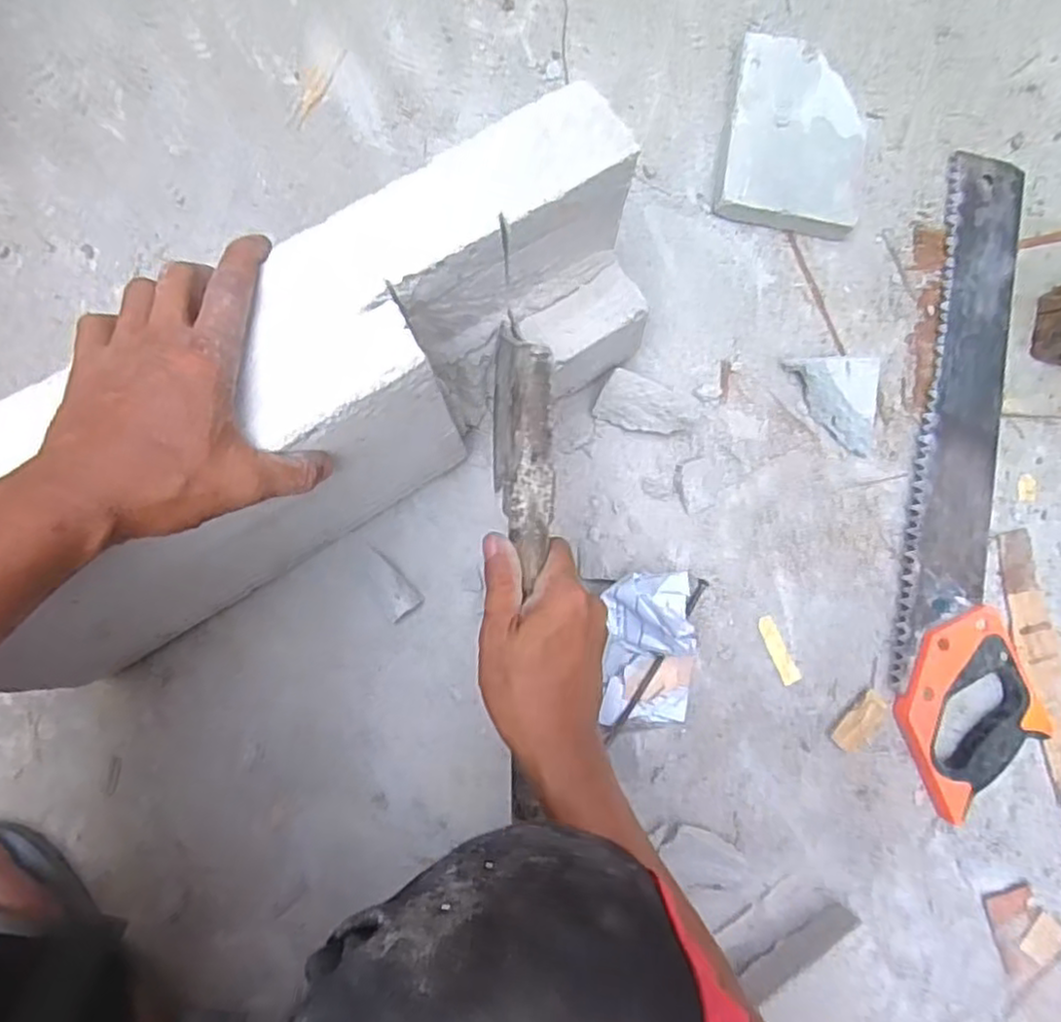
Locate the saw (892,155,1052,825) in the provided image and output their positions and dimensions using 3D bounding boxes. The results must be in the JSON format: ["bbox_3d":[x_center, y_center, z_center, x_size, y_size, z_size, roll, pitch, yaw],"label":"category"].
[{"bbox_3d":[0.374,-0.036,0.604,0.110,0.025,0.550,5,85,-5],"label":"saw"}]

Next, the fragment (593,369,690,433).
[{"bbox_3d":[0.093,-0.086,0.577,0.072,0.022,0.045,21,125,-3],"label":"fragment"}]

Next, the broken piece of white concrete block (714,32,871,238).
[{"bbox_3d":[0.224,-0.316,0.605,0.117,0.028,0.149,10,85,-5],"label":"broken piece of white concrete block"}]

